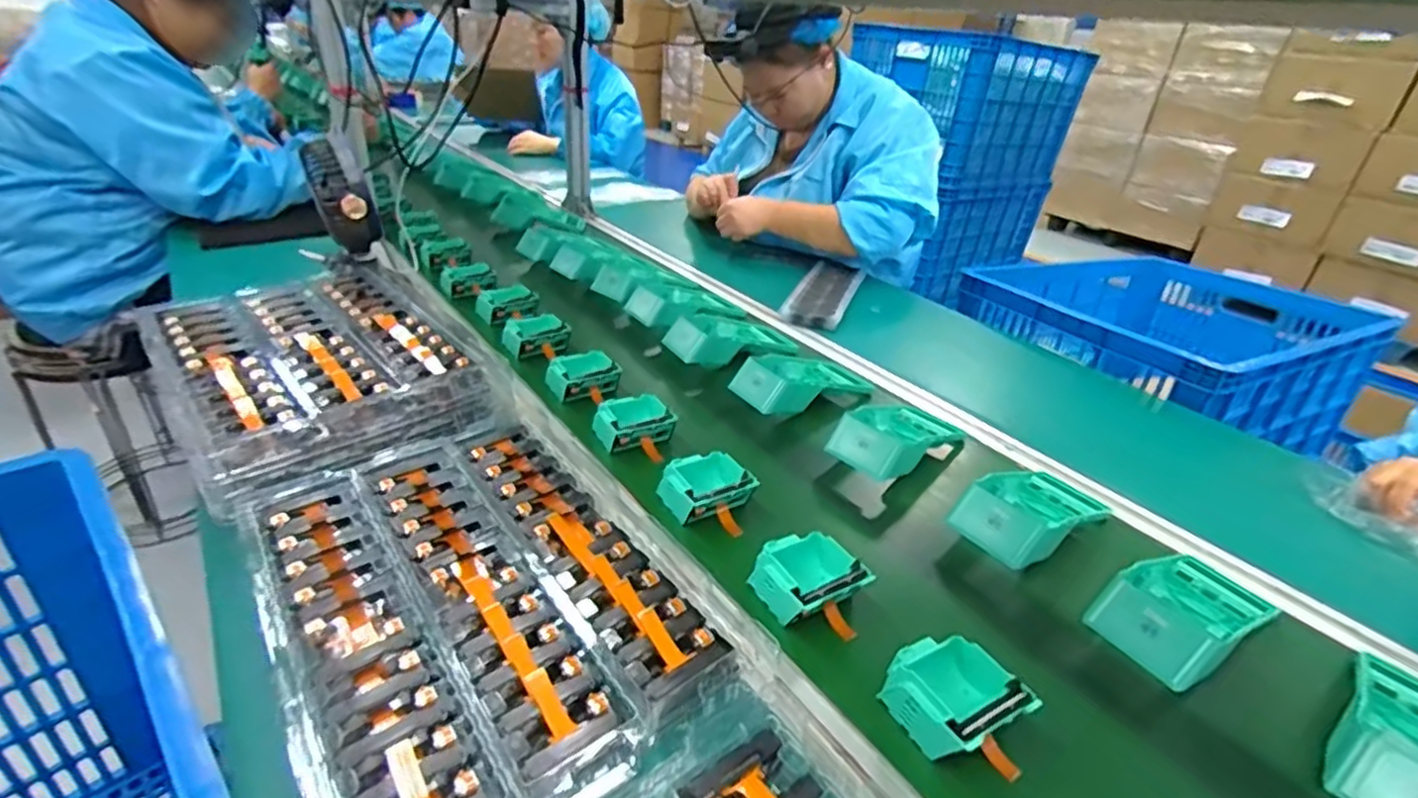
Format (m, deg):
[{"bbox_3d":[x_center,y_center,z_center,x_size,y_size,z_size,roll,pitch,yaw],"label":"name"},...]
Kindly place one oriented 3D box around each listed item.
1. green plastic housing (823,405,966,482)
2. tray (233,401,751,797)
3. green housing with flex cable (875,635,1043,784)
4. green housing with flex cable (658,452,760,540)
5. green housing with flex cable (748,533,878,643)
[{"bbox_3d":[0.213,0.043,0.749,0.095,0.043,0.175,26,24,33],"label":"green plastic housing"},{"bbox_3d":[-0.183,0.129,0.497,0.253,0.022,0.379,-18,37,-34],"label":"tray"},{"bbox_3d":[0.169,0.205,0.453,0.075,0.037,0.088,-10,33,-23],"label":"green housing with flex cable"},{"bbox_3d":[0.001,0.090,0.638,0.081,0.046,0.089,-18,37,-34],"label":"green housing with flex cable"},{"bbox_3d":[0.082,0.155,0.545,0.078,0.048,0.093,-14,35,-29],"label":"green housing with flex cable"}]

